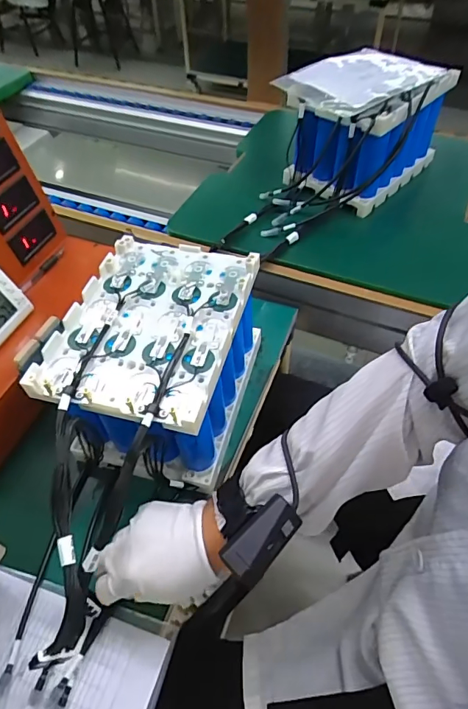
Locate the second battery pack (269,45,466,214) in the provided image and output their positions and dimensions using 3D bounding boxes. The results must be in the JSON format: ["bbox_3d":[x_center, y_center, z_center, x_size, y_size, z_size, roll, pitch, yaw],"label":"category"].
[{"bbox_3d":[0.221,-0.399,0.799,0.200,0.166,0.275,34,60,26],"label":"second battery pack"}]

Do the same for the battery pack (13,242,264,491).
[{"bbox_3d":[-0.084,0.007,0.528,0.175,0.142,0.244,11,53,11],"label":"battery pack"}]

